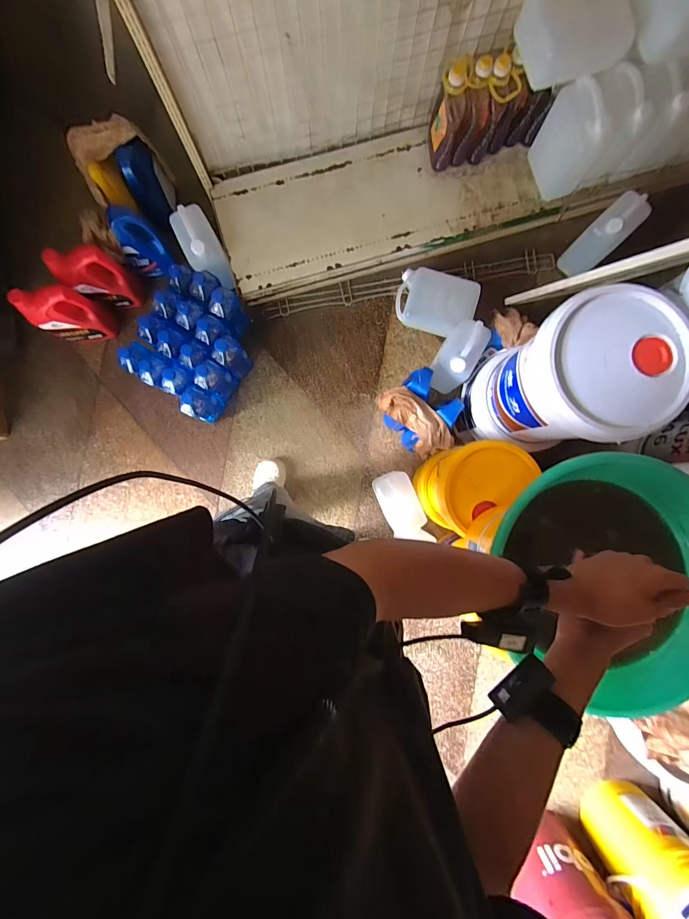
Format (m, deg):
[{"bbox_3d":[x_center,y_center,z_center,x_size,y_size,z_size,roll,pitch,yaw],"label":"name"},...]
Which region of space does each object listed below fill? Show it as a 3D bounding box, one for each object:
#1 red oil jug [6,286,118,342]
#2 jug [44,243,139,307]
[{"bbox_3d":[-0.979,-0.510,1.365,0.200,0.263,0.109,-12,88,-1],"label":"red oil jug"},{"bbox_3d":[-0.872,-0.638,1.362,0.189,0.271,0.104,-17,88,-1],"label":"jug"}]

